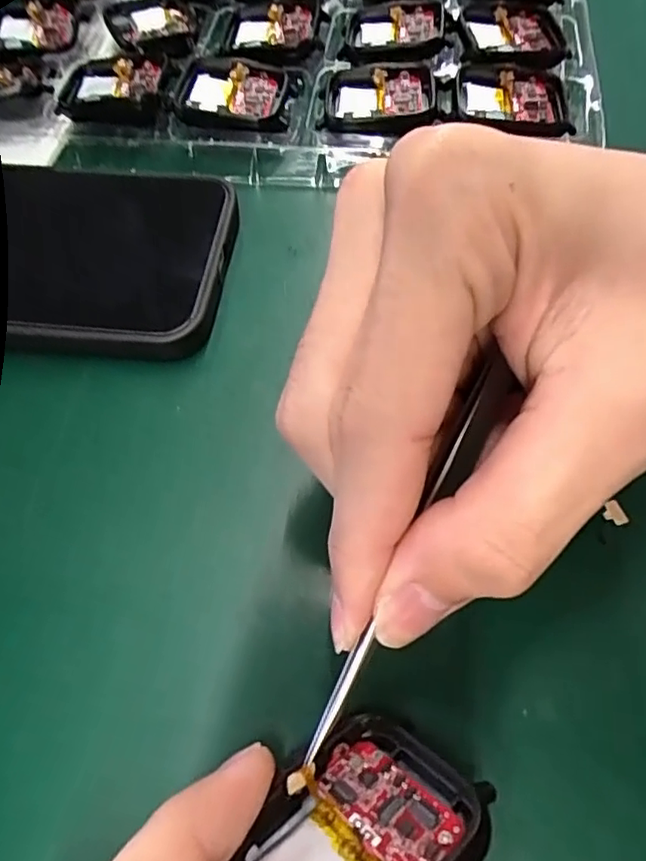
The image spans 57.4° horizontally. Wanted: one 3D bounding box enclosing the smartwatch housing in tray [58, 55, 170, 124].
[{"bbox_3d":[-0.086,-0.143,0.245,0.043,0.008,0.042,0,59,4],"label":"smartwatch housing in tray"}]

